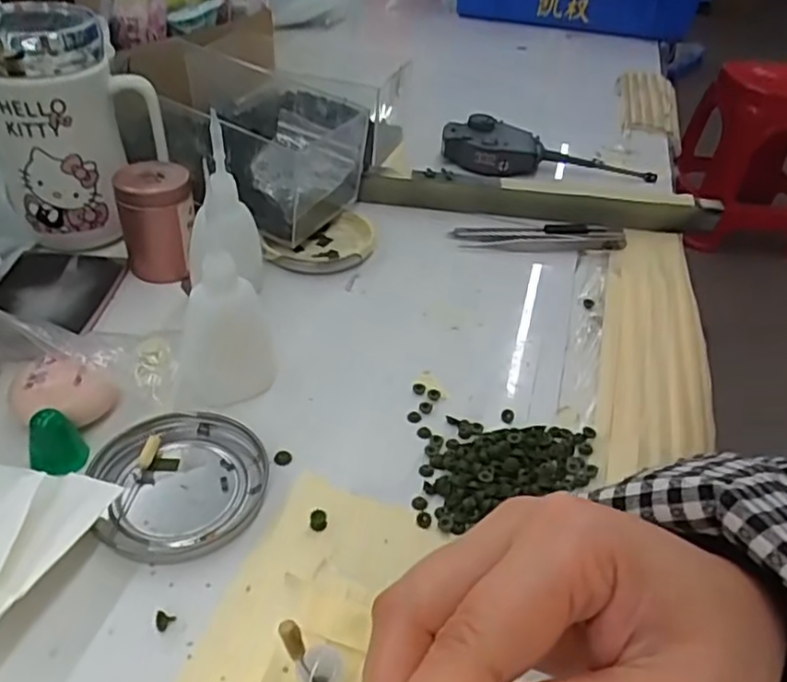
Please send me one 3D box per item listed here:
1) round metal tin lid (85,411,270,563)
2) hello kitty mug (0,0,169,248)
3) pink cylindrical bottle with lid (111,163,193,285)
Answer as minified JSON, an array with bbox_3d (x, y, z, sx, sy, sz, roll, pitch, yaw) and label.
[{"bbox_3d":[-0.095,0.063,0.306,0.074,0.010,0.072,4,39,-3],"label":"round metal tin lid"},{"bbox_3d":[-0.204,-0.132,0.427,0.064,0.138,0.087,30,45,27],"label":"hello kitty mug"},{"bbox_3d":[-0.148,-0.076,0.423,0.044,0.062,0.036,-10,42,-19],"label":"pink cylindrical bottle with lid"}]

